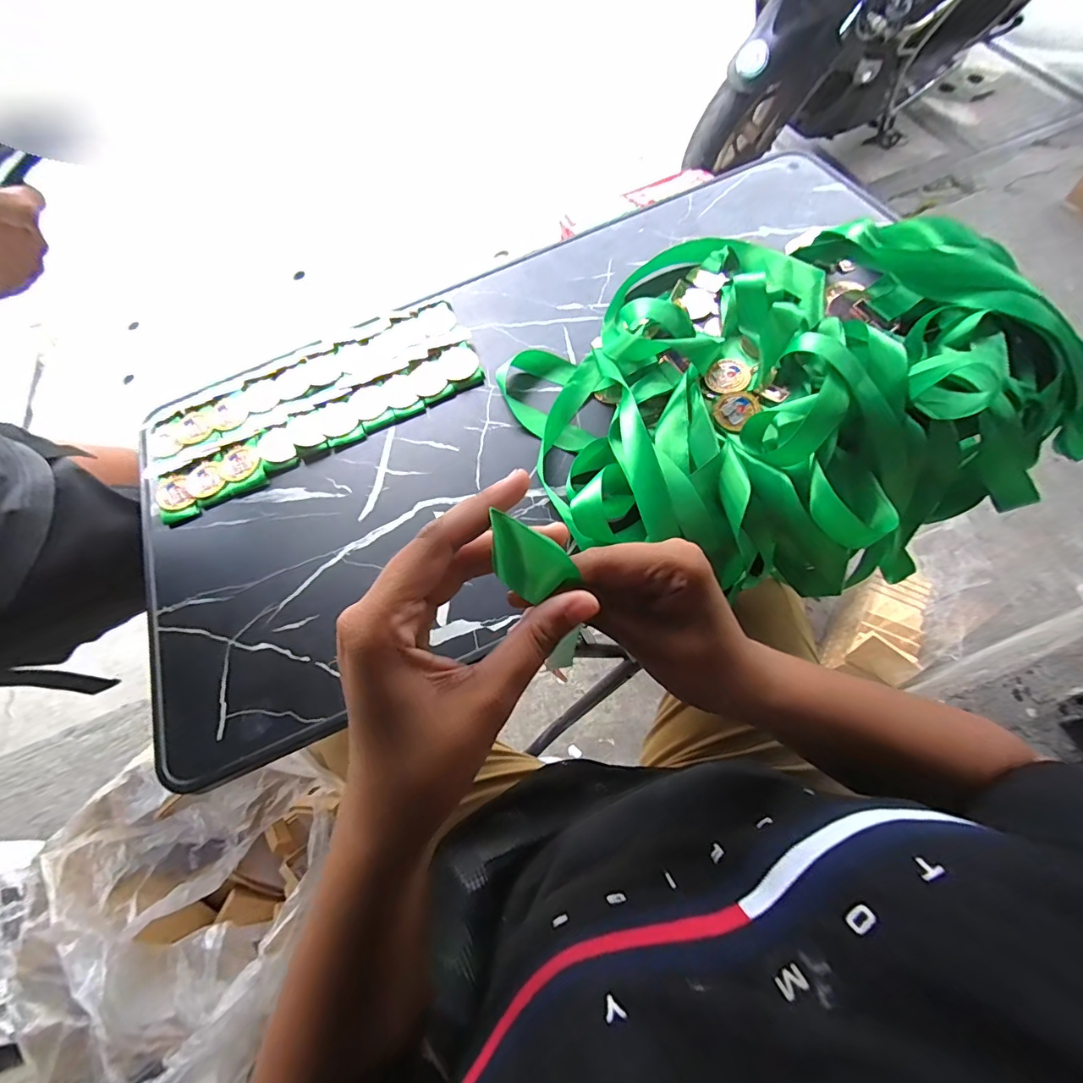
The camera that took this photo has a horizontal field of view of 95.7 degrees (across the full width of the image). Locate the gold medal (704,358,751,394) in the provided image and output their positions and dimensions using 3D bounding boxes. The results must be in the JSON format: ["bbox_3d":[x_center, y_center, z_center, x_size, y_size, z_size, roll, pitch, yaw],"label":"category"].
[{"bbox_3d":[0.165,-0.145,0.428,0.038,0.008,0.035,-1,67,2],"label":"gold medal"}]

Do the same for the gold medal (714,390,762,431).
[{"bbox_3d":[0.165,-0.112,0.415,0.038,0.008,0.031,-38,70,-13],"label":"gold medal"}]

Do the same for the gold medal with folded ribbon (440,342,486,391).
[{"bbox_3d":[-0.079,-0.170,0.478,0.036,0.011,0.048,-27,68,-9],"label":"gold medal with folded ribbon"}]

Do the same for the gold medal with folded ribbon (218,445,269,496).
[{"bbox_3d":[-0.279,-0.068,0.457,0.037,0.007,0.050,-25,68,-8],"label":"gold medal with folded ribbon"}]

